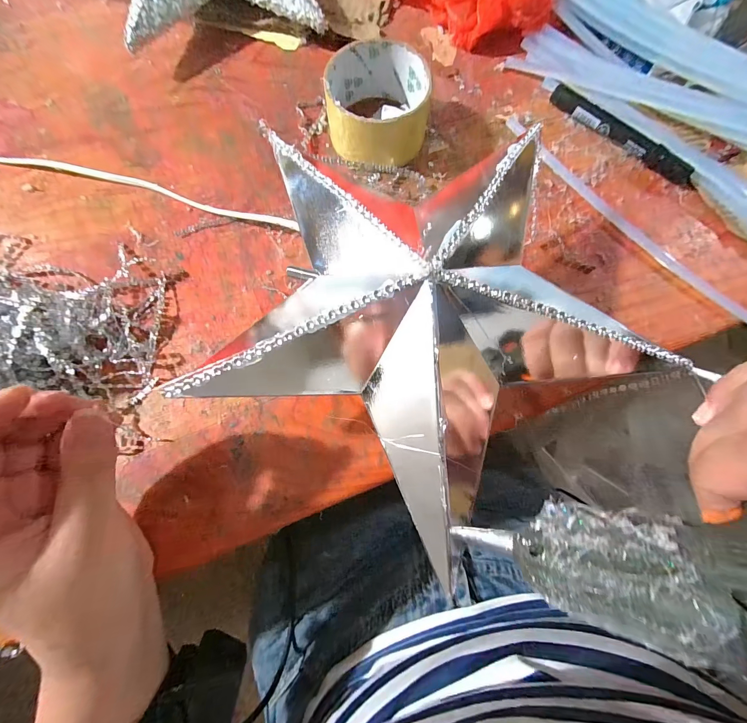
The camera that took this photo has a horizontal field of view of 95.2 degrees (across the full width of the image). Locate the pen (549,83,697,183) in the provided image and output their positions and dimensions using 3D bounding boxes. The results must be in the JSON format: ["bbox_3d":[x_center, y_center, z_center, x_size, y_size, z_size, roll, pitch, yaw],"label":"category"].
[{"bbox_3d":[0.209,-0.194,0.290,0.132,0.015,0.012,42,79,9],"label":"pen"}]

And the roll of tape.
[{"bbox_3d":[0.004,-0.203,0.276,0.080,0.045,0.085,0,76,0],"label":"roll of tape"}]

